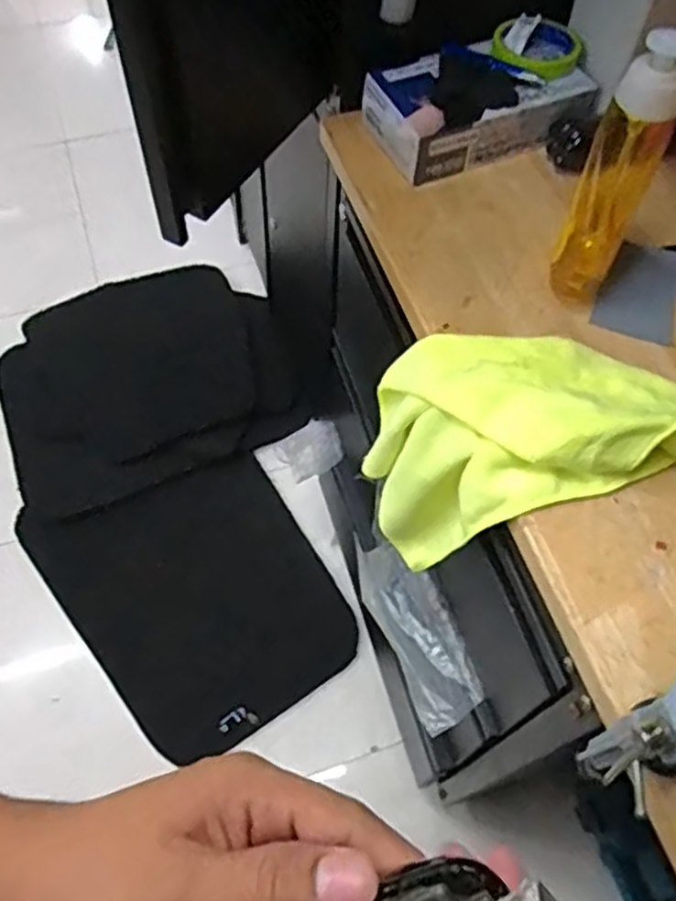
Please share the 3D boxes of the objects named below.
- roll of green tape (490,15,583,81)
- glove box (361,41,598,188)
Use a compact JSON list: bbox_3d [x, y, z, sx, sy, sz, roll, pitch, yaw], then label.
[{"bbox_3d":[0.217,-0.441,0.785,0.097,0.027,0.082,18,60,8],"label":"roll of green tape"},{"bbox_3d":[0.151,-0.377,0.791,0.220,0.075,0.120,-19,62,-13],"label":"glove box"}]

